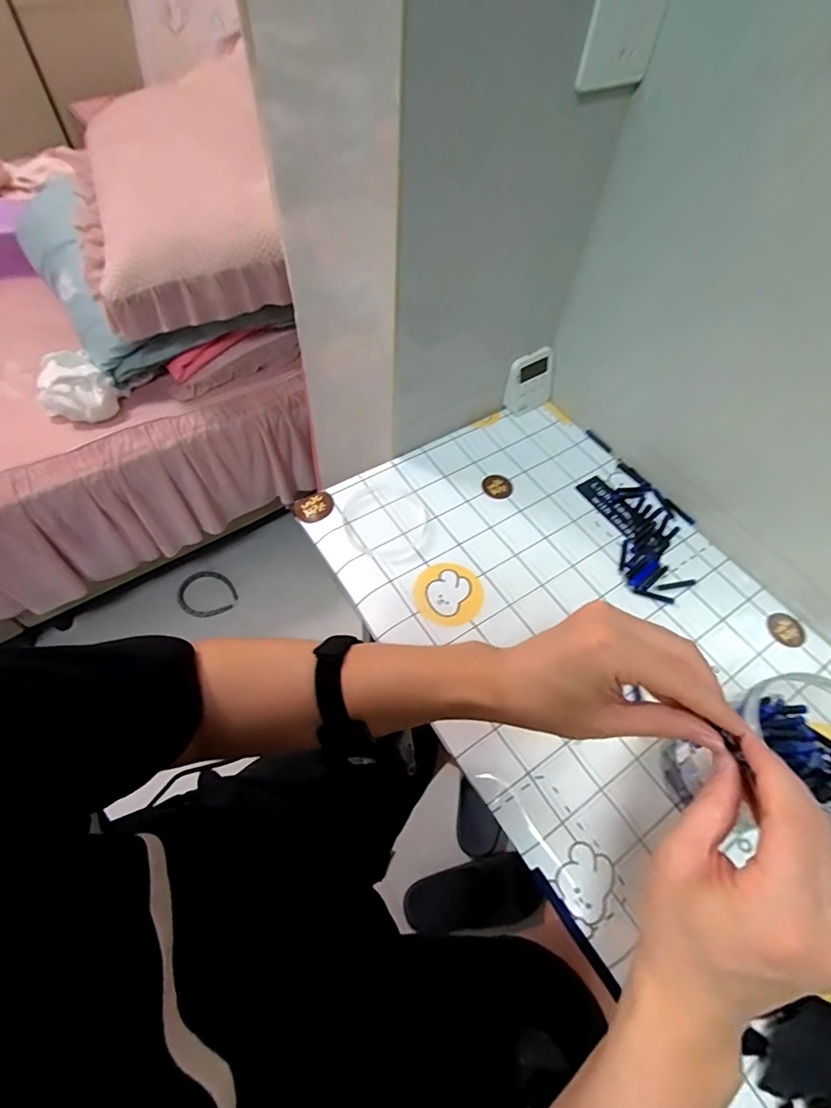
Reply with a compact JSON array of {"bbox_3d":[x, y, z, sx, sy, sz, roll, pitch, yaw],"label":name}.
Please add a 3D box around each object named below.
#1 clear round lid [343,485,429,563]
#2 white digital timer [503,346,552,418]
[{"bbox_3d":[-0.036,-0.040,0.599,0.100,0.008,0.103,2,58,-3],"label":"clear round lid"},{"bbox_3d":[0.163,-0.247,0.711,0.079,0.083,0.014,-27,43,-16],"label":"white digital timer"}]

